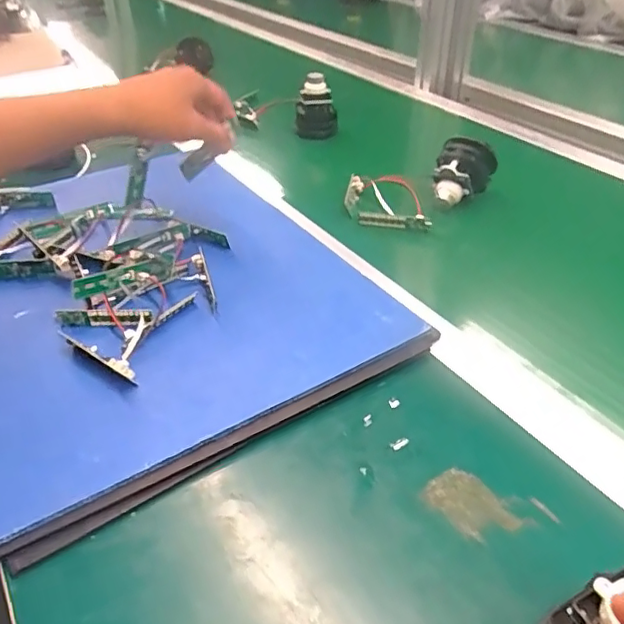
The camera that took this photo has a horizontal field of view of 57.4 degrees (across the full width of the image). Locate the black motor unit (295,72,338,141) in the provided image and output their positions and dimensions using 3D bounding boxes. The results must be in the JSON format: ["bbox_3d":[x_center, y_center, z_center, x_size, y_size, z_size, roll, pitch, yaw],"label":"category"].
[{"bbox_3d":[0.007,-0.287,0.814,0.063,0.087,0.048,-5,40,-7],"label":"black motor unit"}]

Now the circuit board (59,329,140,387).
[{"bbox_3d":[-0.172,0.032,0.451,0.089,0.021,0.012,23,43,29],"label":"circuit board"}]

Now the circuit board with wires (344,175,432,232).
[{"bbox_3d":[0.089,-0.132,0.666,0.099,0.036,0.084,4,37,8],"label":"circuit board with wires"}]

